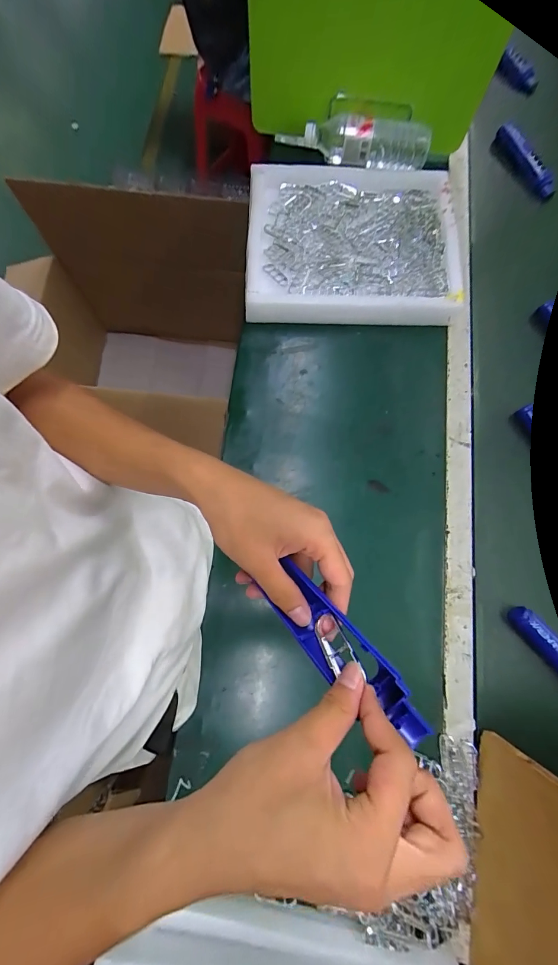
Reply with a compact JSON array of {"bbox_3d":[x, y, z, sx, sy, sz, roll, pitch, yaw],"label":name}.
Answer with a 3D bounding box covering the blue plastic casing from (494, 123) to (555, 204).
[{"bbox_3d":[0.496,-0.642,0.710,0.027,0.046,0.163,-31,79,-8],"label":"blue plastic casing"}]

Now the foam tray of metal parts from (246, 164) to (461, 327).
[{"bbox_3d":[0.130,-0.422,0.624,0.363,0.043,0.318,2,77,0],"label":"foam tray of metal parts"}]

